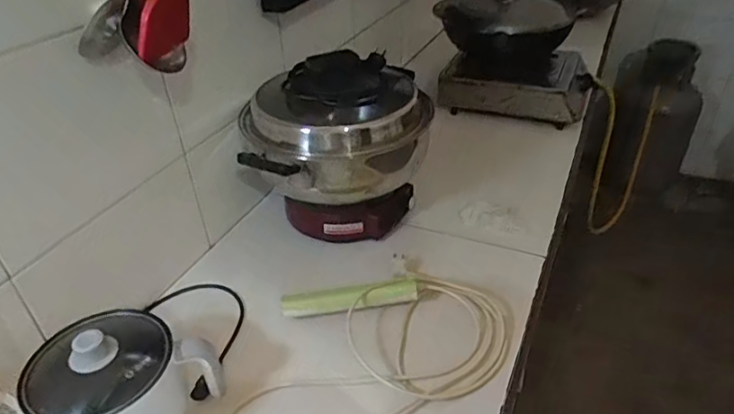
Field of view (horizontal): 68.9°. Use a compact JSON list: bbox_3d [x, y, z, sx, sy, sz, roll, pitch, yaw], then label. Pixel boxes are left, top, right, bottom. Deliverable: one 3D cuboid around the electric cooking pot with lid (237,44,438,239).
[{"bbox_3d":[-0.049,-0.098,0.979,0.334,0.289,0.229,-9,36,-9],"label":"electric cooking pot with lid"}]

